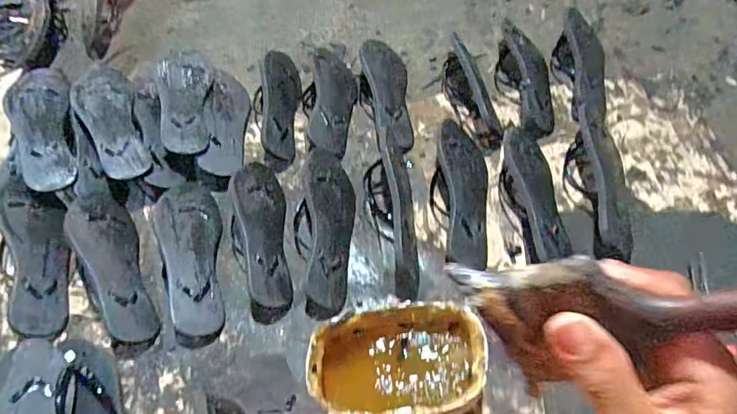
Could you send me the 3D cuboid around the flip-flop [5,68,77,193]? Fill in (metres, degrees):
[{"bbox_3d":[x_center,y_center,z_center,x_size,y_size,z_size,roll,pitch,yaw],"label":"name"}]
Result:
[{"bbox_3d":[-0.506,-0.127,0.752,0.084,0.025,0.237,-11,66,-23],"label":"flip-flop"}]

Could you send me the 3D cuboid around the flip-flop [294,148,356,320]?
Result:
[{"bbox_3d":[-0.068,0.036,0.694,0.055,0.086,0.243,-23,61,43],"label":"flip-flop"}]

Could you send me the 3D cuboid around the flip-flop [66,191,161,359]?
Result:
[{"bbox_3d":[-0.361,0.085,0.669,0.042,0.091,0.246,-43,59,27],"label":"flip-flop"}]

